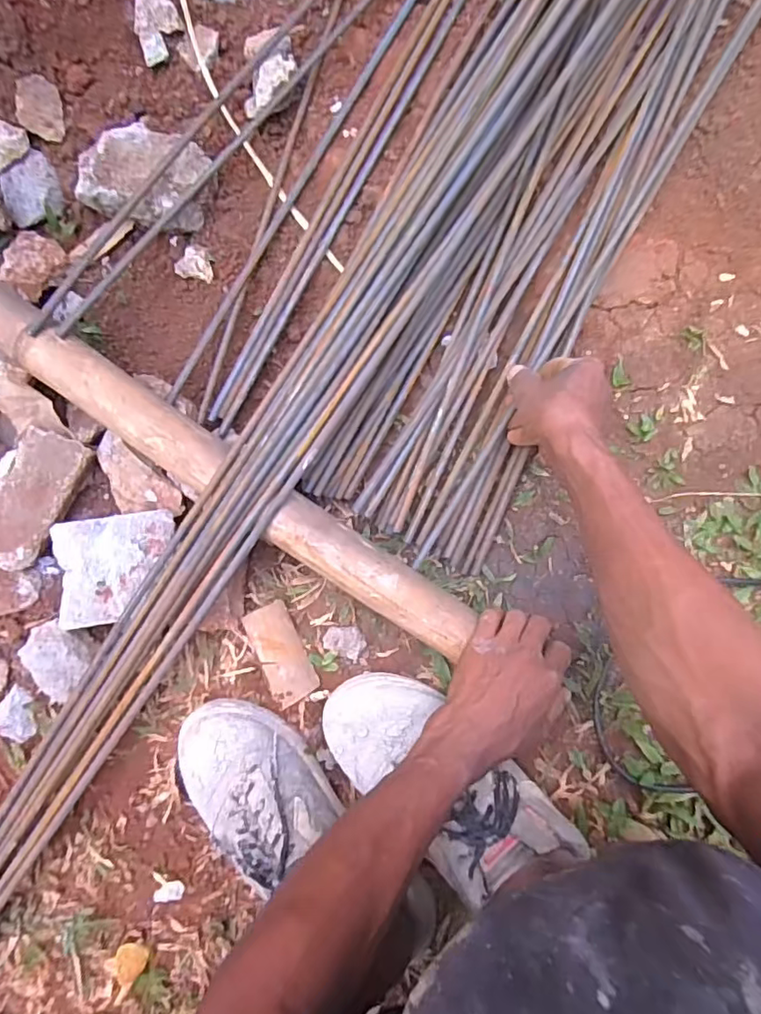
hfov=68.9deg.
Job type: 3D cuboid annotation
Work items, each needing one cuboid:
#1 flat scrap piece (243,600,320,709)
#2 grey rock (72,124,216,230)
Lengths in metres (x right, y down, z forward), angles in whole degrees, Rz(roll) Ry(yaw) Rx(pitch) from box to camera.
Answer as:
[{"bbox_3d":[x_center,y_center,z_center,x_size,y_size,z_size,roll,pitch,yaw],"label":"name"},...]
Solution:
[{"bbox_3d":[-0.092,0.135,0.513,0.041,0.007,0.089,-25,82,-7],"label":"flat scrap piece"},{"bbox_3d":[-0.222,-0.308,0.518,0.114,0.050,0.091,22,91,-1],"label":"grey rock"}]

